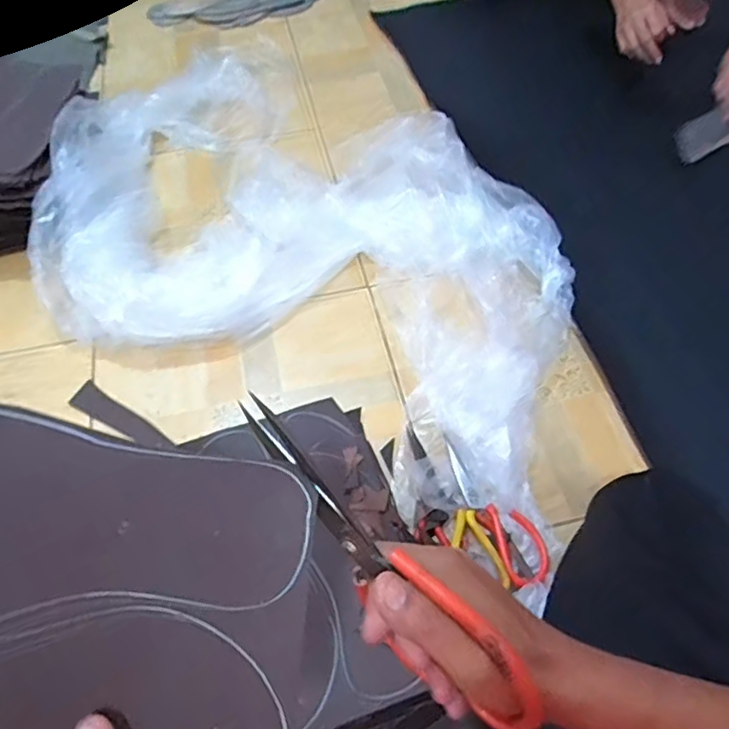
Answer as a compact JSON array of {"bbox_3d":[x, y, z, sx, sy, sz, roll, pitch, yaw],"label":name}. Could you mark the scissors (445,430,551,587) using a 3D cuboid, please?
[{"bbox_3d":[0.151,0.157,0.670,0.055,0.030,0.188,-20,59,-12],"label":"scissors"}]

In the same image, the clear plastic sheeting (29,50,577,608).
[{"bbox_3d":[-0.065,-0.177,0.874,0.923,0.111,0.585,27,61,17],"label":"clear plastic sheeting"}]

